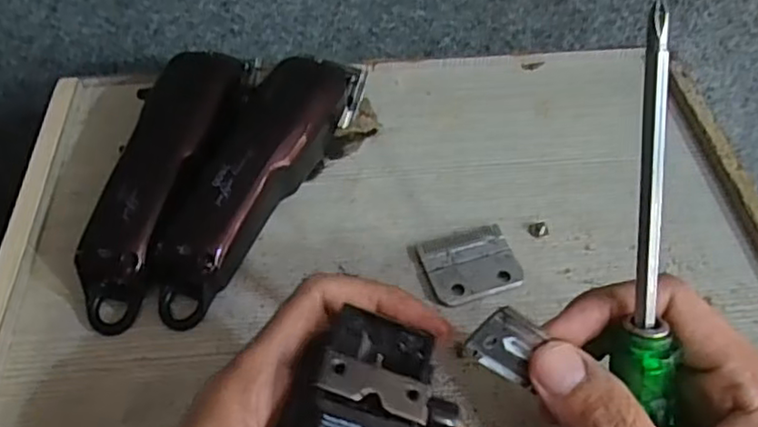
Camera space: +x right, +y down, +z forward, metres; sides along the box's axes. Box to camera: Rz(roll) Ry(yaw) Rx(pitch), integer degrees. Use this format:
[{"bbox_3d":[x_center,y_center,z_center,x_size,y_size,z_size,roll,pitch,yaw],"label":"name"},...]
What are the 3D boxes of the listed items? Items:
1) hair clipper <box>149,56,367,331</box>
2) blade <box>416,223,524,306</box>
[{"bbox_3d":[-0.063,-0.025,0.342,0.040,0.046,0.170,19,54,14],"label":"hair clipper"},{"bbox_3d":[0.047,0.025,0.328,0.046,0.004,0.040,-13,53,-11],"label":"blade"}]

